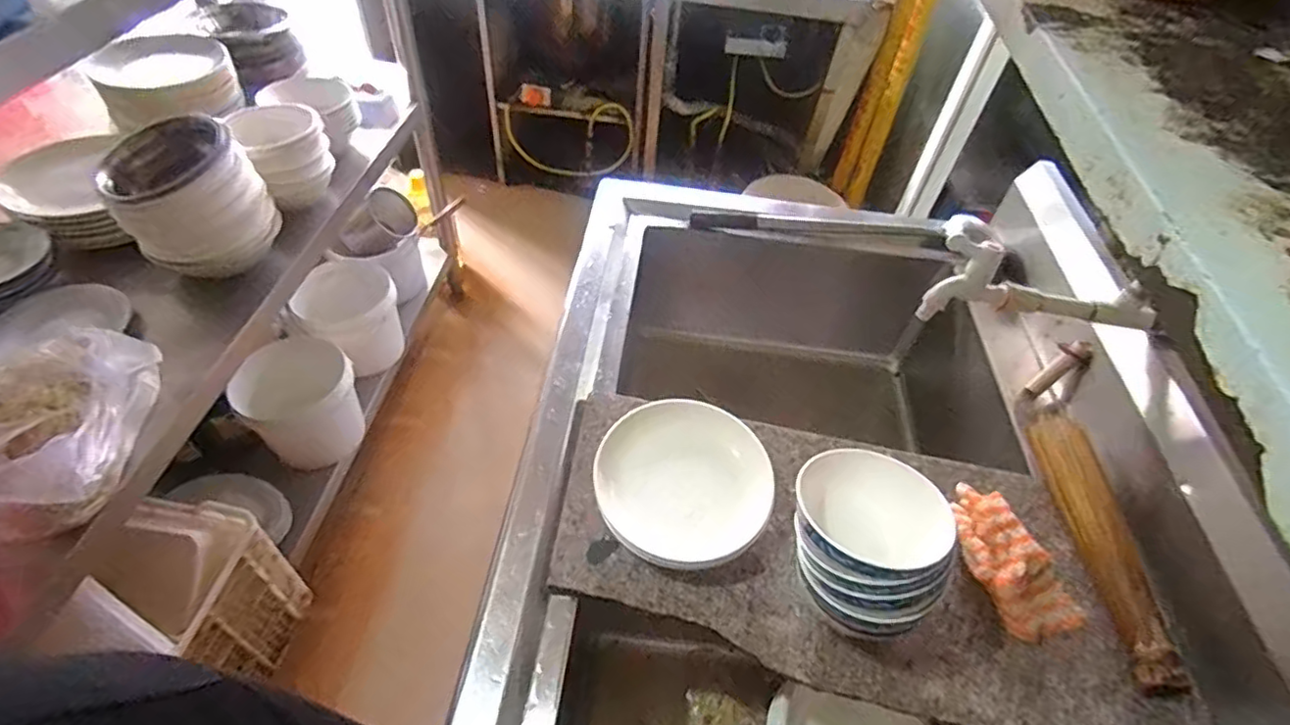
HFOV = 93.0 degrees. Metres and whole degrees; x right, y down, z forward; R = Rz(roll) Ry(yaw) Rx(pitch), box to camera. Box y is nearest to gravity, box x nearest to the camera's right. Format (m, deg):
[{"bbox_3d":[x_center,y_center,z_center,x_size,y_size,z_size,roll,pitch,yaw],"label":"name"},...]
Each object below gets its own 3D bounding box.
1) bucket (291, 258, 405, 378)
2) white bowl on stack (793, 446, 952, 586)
[{"bbox_3d":[-0.674,-0.108,1.409,0.211,0.183,0.261,-26,57,-25],"label":"bucket"},{"bbox_3d":[0.180,0.128,0.496,0.105,0.060,0.115,3,50,-3],"label":"white bowl on stack"}]

